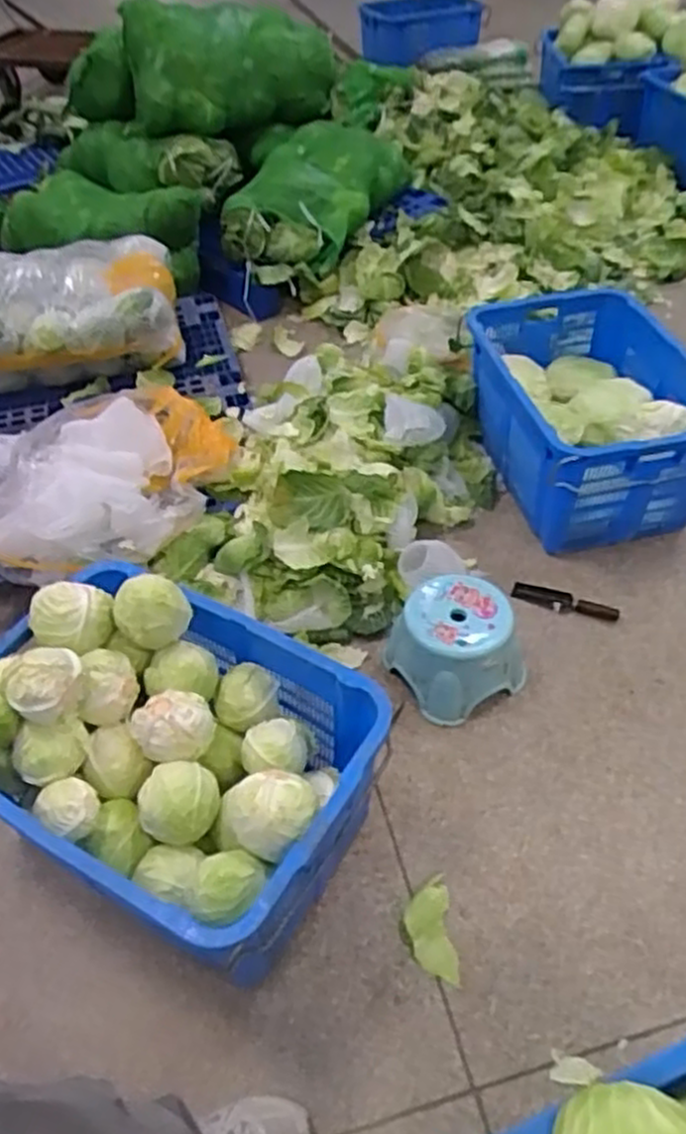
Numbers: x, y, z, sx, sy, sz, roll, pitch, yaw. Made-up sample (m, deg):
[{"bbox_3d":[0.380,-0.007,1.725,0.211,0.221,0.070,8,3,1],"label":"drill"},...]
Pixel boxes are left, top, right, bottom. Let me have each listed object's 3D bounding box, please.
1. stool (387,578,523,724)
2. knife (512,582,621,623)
[{"bbox_3d":[0.245,0.166,1.670,0.255,0.181,0.249,-22,50,-17],"label":"stool"},{"bbox_3d":[0.523,0.082,1.839,0.247,0.019,0.049,20,52,20],"label":"knife"}]

